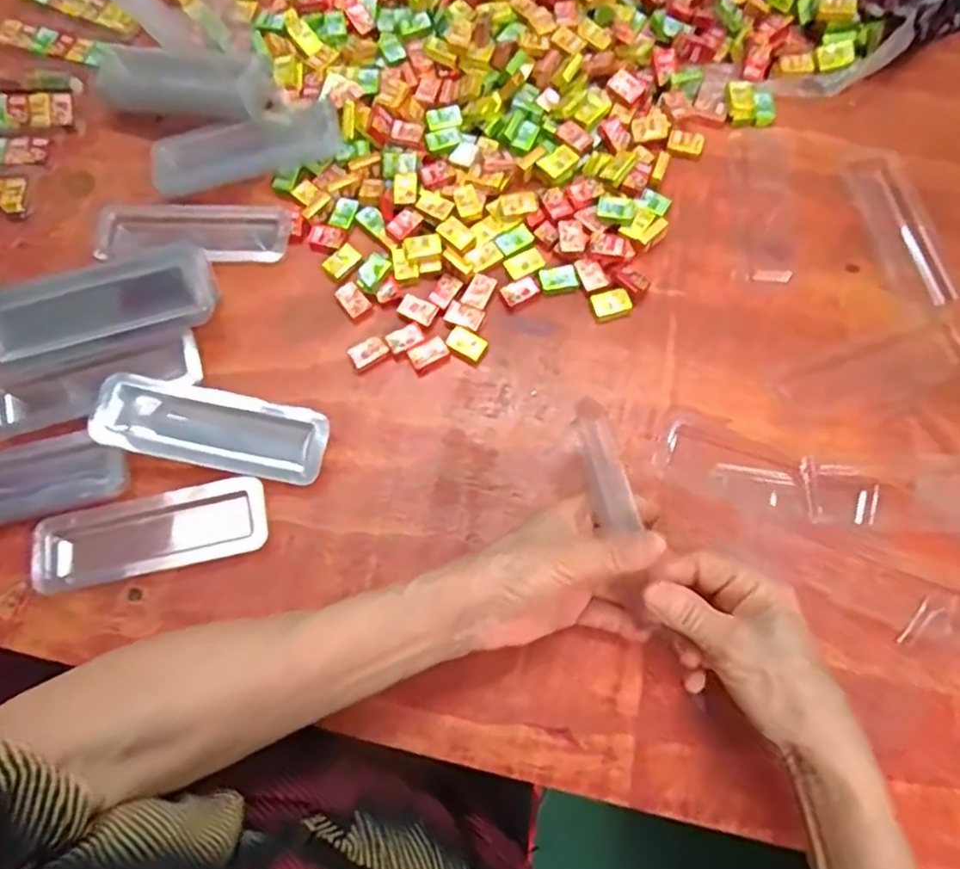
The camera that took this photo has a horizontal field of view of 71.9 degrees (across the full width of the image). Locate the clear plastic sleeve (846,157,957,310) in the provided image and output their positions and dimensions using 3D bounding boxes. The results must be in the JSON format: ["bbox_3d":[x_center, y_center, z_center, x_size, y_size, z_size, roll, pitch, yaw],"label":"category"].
[{"bbox_3d":[0.293,-0.145,0.462,0.041,0.014,0.126,-8,69,5],"label":"clear plastic sleeve"}]

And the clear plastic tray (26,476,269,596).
[{"bbox_3d":[-0.201,0.062,0.408,0.140,0.019,0.048,-12,73,-3],"label":"clear plastic tray"}]

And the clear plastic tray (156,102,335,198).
[{"bbox_3d":[-0.172,-0.212,0.487,0.134,0.017,0.045,-17,74,-4],"label":"clear plastic tray"}]

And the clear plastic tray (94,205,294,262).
[{"bbox_3d":[-0.206,-0.145,0.478,0.137,0.012,0.047,2,73,1],"label":"clear plastic tray"}]

